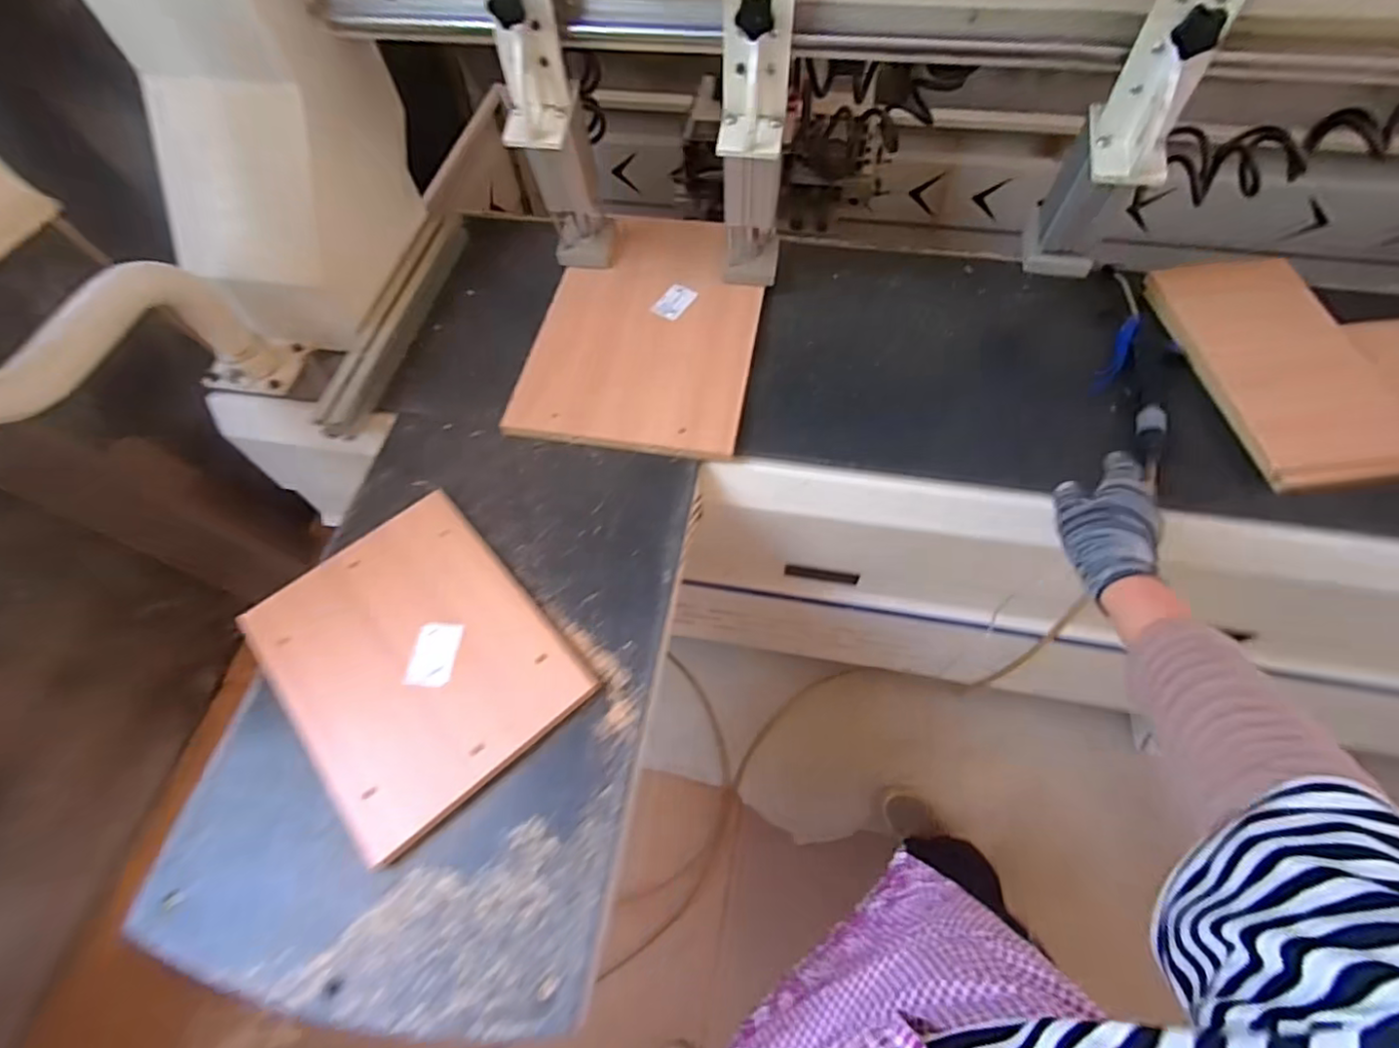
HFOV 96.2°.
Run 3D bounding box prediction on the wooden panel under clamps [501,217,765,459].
[{"bbox_3d":[-0.065,-0.277,0.850,0.284,0.015,0.416,7,61,6],"label":"wooden panel under clamps"}]

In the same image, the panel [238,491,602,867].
[{"bbox_3d":[-0.281,0.128,0.623,0.237,0.022,0.293,-39,66,-18],"label":"panel"}]

